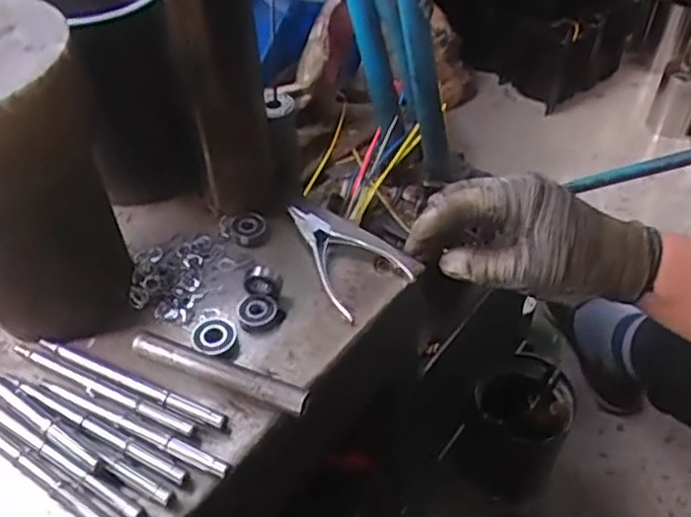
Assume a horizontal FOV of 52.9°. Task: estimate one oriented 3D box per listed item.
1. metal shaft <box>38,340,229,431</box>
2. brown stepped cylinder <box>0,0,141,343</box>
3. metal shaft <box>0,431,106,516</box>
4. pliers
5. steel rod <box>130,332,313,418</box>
[{"bbox_3d":[-0.158,0.089,0.506,0.162,0.007,0.011,19,51,18],"label":"metal shaft"},{"bbox_3d":[-0.240,-0.056,0.496,0.141,0.211,0.143,-29,53,-23],"label":"brown stepped cylinder"},{"bbox_3d":[-0.214,0.137,0.467,0.158,0.007,0.010,26,53,23],"label":"metal shaft"},{"bbox_3d":[-0.008,-0.007,0.590,0.068,0.015,0.125,-29,53,-23],"label":"pliers"},{"bbox_3d":[-0.092,0.081,0.504,0.140,0.012,0.018,18,50,17],"label":"steel rod"}]

